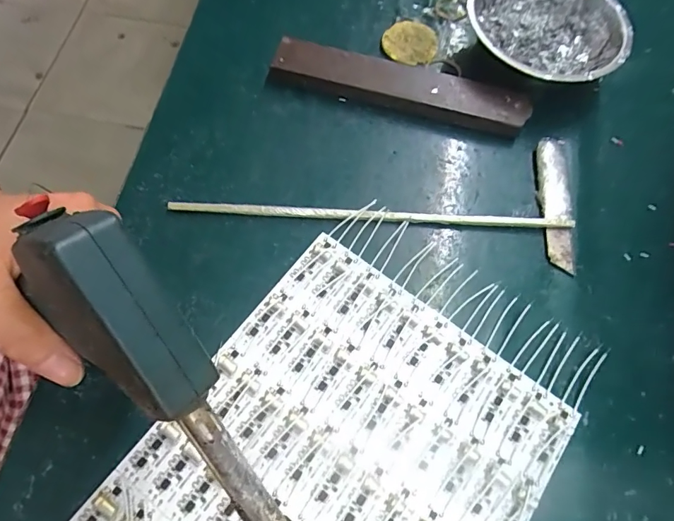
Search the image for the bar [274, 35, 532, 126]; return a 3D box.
[{"bbox_3d":[0.048,-0.140,0.345,0.198,0.017,0.037,14,67,4],"label":"bar"}]

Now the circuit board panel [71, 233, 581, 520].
[{"bbox_3d":[-0.001,0.119,0.243,0.191,0.005,0.224,35,71,12],"label":"circuit board panel"}]

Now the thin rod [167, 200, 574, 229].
[{"bbox_3d":[0.023,-0.031,0.305,0.275,0.007,0.011,4,67,0],"label":"thin rod"}]

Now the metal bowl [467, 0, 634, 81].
[{"bbox_3d":[0.166,-0.185,0.353,0.115,0.041,0.115,1,66,-2],"label":"metal bowl"}]

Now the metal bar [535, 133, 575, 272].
[{"bbox_3d":[0.155,-0.042,0.312,0.021,0.011,0.099,4,67,0],"label":"metal bar"}]

